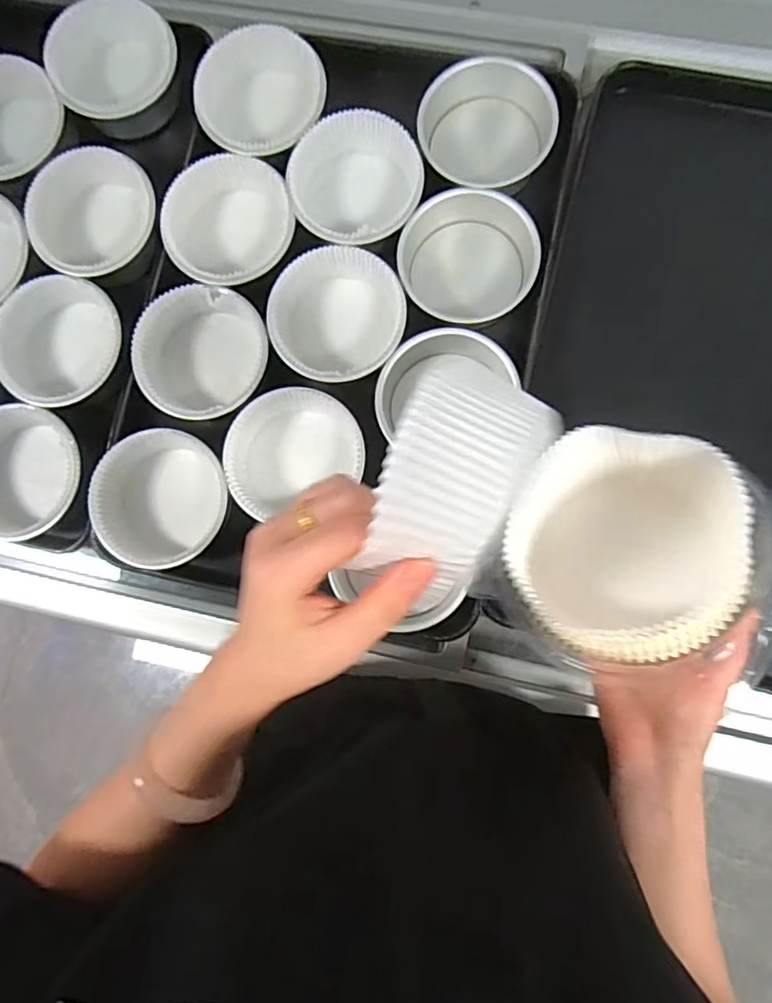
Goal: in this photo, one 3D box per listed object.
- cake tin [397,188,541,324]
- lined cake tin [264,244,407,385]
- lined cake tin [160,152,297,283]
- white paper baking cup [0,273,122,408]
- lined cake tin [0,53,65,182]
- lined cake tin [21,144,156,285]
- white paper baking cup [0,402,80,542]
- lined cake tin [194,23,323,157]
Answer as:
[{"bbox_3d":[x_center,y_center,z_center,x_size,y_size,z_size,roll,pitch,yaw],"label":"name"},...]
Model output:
[{"bbox_3d":[0.089,-0.261,0.640,0.138,0.053,0.131,0,82,4],"label":"cake tin"},{"bbox_3d":[-0.049,-0.188,0.641,0.136,0.067,0.134,0,82,4],"label":"lined cake tin"},{"bbox_3d":[-0.165,-0.292,0.661,0.133,0.069,0.145,0,82,4],"label":"lined cake tin"},{"bbox_3d":[-0.346,-0.167,0.660,0.135,0.054,0.142,6,83,4],"label":"white paper baking cup"},{"bbox_3d":[-0.422,-0.423,0.681,0.132,0.057,0.136,14,83,5],"label":"lined cake tin"},{"bbox_3d":[-0.318,-0.309,0.683,0.146,0.072,0.141,36,86,7],"label":"lined cake tin"},{"bbox_3d":[-0.382,-0.028,0.658,0.133,0.072,0.139,6,83,4],"label":"white paper baking cup"},{"bbox_3d":[-0.133,-0.434,0.664,0.135,0.058,0.139,0,82,4],"label":"lined cake tin"}]

